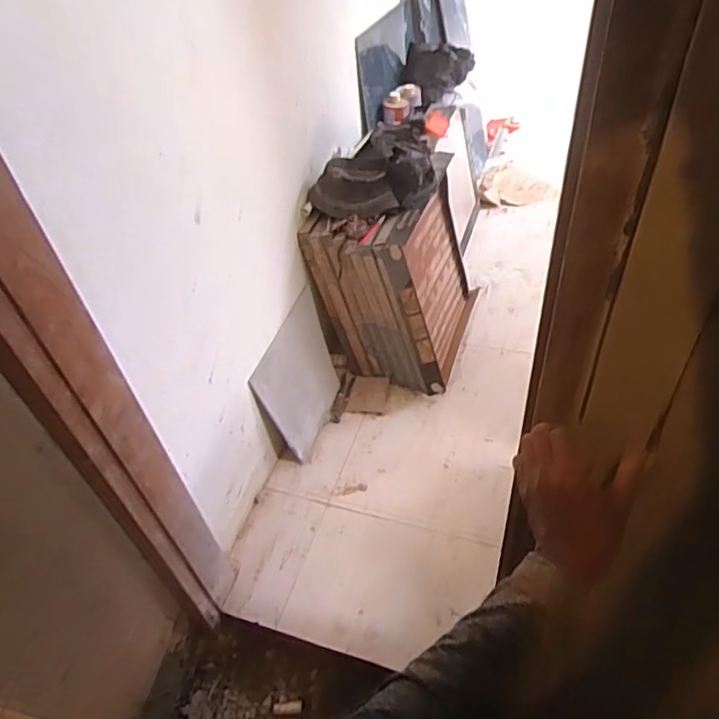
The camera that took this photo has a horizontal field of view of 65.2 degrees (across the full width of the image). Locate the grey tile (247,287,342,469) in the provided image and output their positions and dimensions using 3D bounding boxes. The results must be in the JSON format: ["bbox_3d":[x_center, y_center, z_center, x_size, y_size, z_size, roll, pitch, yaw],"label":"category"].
[{"bbox_3d":[-0.187,0.061,1.876,0.018,0.409,0.396,2,45,30],"label":"grey tile"}]

